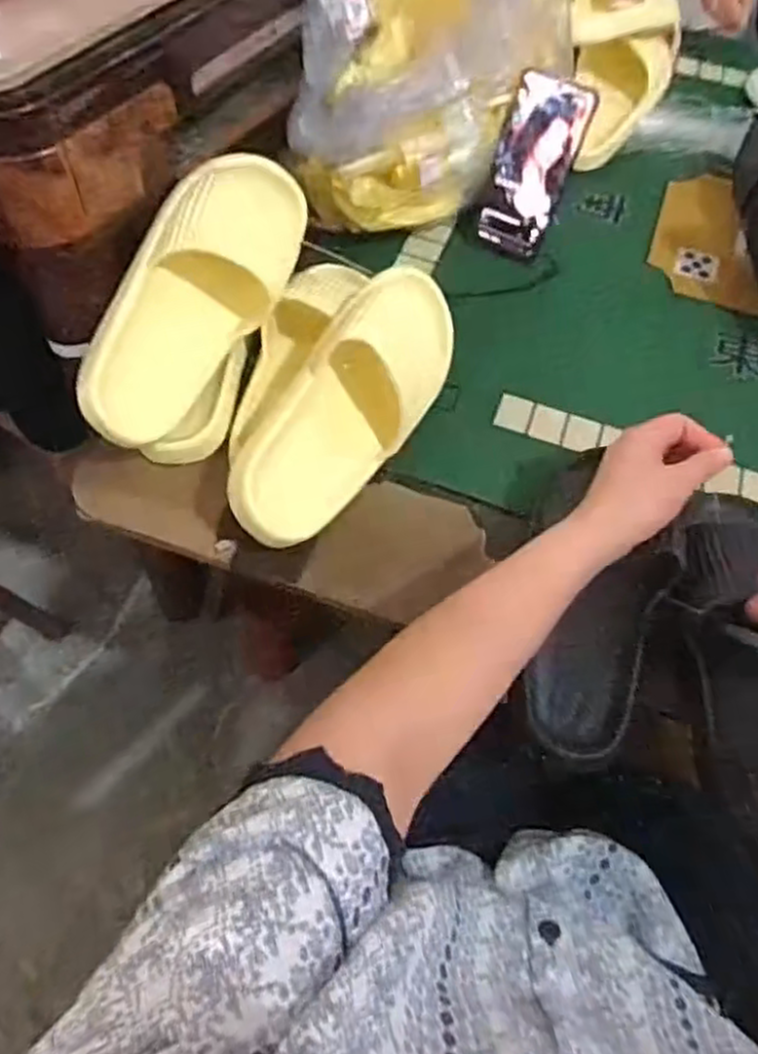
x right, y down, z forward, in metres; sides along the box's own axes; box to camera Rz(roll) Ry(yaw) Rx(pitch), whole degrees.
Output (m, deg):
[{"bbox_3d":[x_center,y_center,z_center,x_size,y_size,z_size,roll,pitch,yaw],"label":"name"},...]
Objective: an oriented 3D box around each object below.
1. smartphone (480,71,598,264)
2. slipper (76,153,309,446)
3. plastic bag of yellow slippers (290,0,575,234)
[{"bbox_3d":[0.148,-0.344,0.712,0.074,0.153,0.015,23,37,9],"label":"smartphone"},{"bbox_3d":[-0.151,-0.185,0.598,0.080,0.111,0.265,13,75,50],"label":"slipper"},{"bbox_3d":[0.045,-0.417,0.654,0.222,0.247,0.164,11,58,2],"label":"plastic bag of yellow slippers"}]

